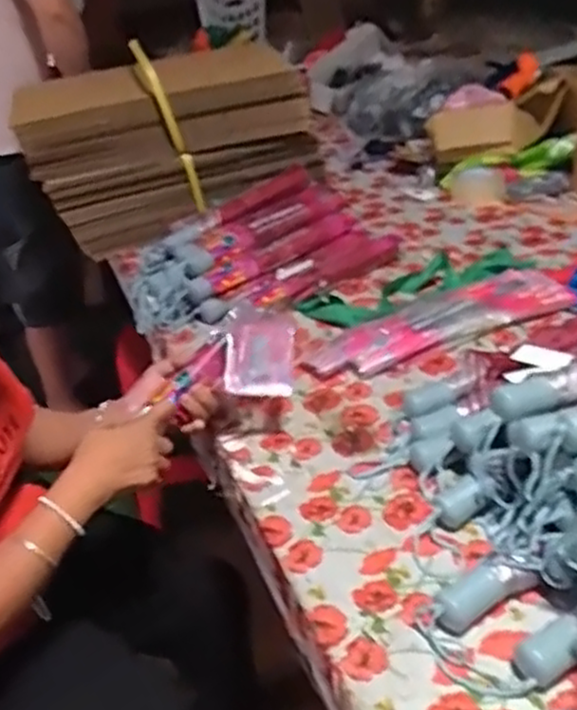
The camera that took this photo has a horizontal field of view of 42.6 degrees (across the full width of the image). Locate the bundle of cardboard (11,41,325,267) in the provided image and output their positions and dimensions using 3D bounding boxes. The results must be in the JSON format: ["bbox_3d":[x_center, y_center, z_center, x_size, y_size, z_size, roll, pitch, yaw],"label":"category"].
[{"bbox_3d":[-0.236,-0.421,1.475,0.532,0.303,0.231,-14,34,-11],"label":"bundle of cardboard"}]

